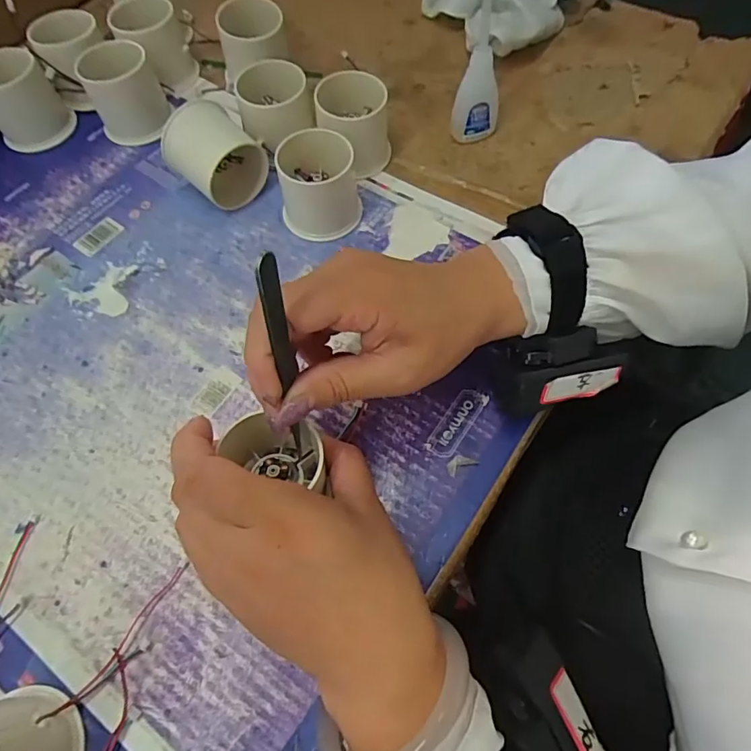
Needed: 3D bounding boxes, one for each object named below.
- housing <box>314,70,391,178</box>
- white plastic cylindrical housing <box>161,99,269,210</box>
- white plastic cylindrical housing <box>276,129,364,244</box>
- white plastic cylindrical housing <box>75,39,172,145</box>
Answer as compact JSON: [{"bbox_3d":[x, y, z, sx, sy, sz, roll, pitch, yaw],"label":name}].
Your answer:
[{"bbox_3d":[-0.014,-0.184,0.367,0.053,0.050,0.055,-1,64,1],"label":"housing"},{"bbox_3d":[-0.113,-0.154,0.353,0.058,0.051,0.049,-28,67,-11],"label":"white plastic cylindrical housing"},{"bbox_3d":[-0.040,-0.132,0.346,0.056,0.044,0.060,-6,64,-1],"label":"white plastic cylindrical housing"},{"bbox_3d":[-0.188,-0.212,0.376,0.047,0.056,0.043,-17,65,-6],"label":"white plastic cylindrical housing"}]

